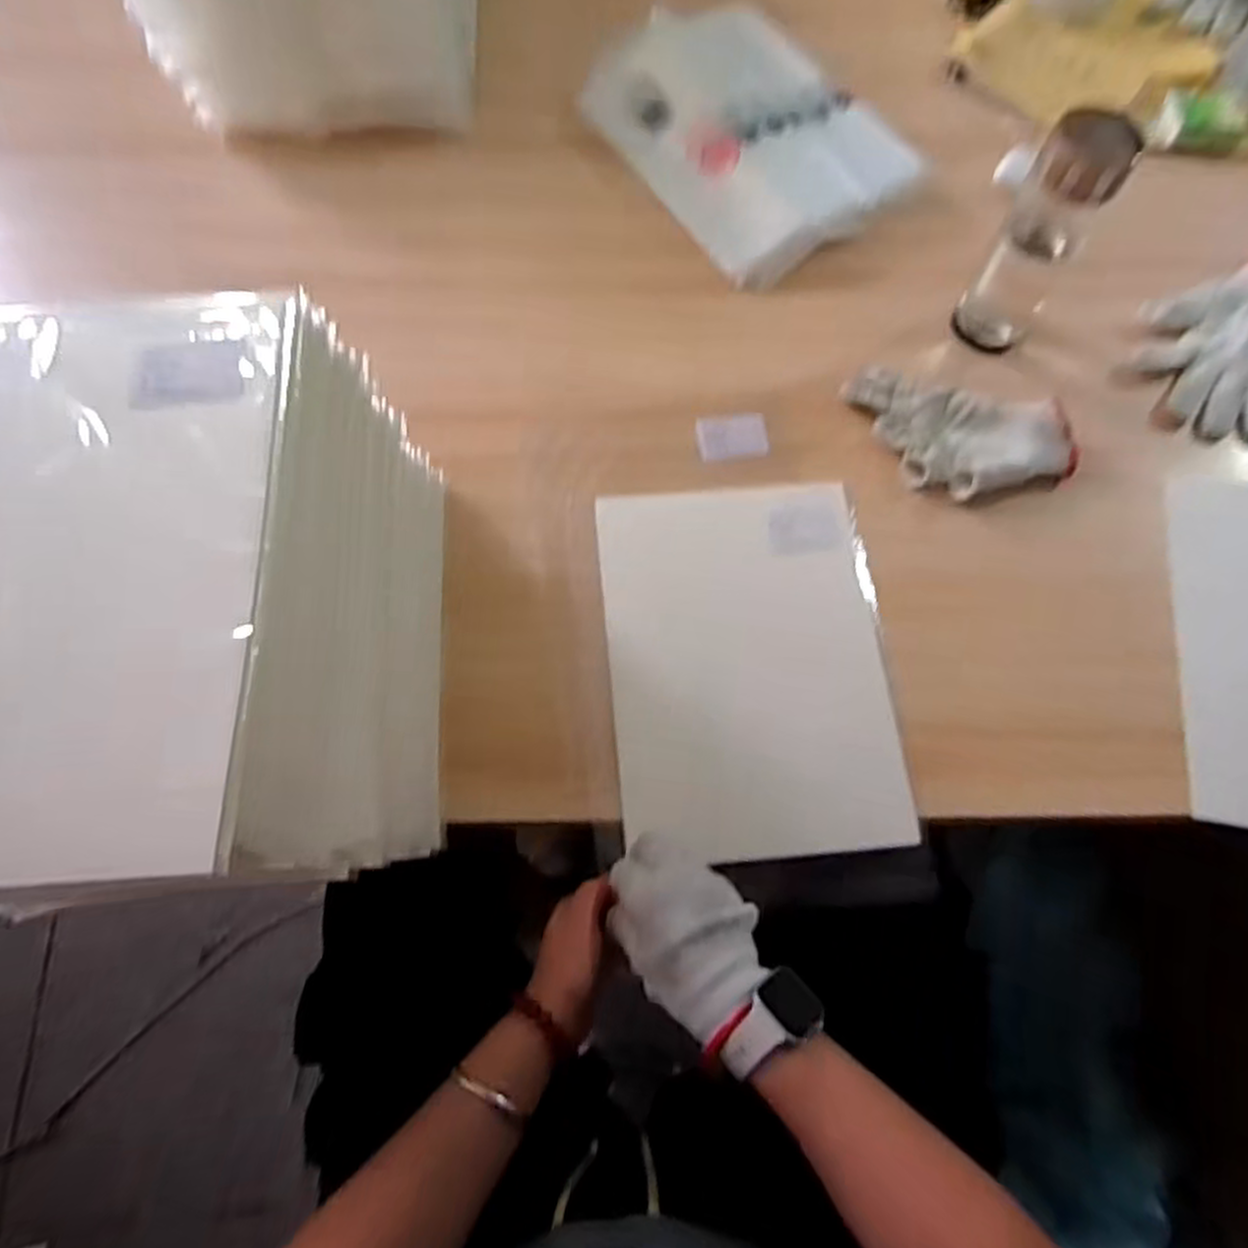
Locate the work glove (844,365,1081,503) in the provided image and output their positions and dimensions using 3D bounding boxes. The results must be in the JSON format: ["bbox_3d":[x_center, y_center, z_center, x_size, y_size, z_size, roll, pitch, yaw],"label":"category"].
[{"bbox_3d":[0.274,-0.155,0.646,0.187,0.030,0.098,23,72,8],"label":"work glove"}]

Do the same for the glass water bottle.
[{"bbox_3d":[0.325,-0.306,0.623,0.072,0.176,0.058,31,73,11],"label":"glass water bottle"}]

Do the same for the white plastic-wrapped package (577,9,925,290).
[{"bbox_3d":[0.116,-0.485,0.767,0.223,0.041,0.317,-30,73,-10],"label":"white plastic-wrapped package"}]

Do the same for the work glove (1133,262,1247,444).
[{"bbox_3d":[0.521,-0.251,0.684,0.120,0.023,0.189,24,72,9],"label":"work glove"}]

